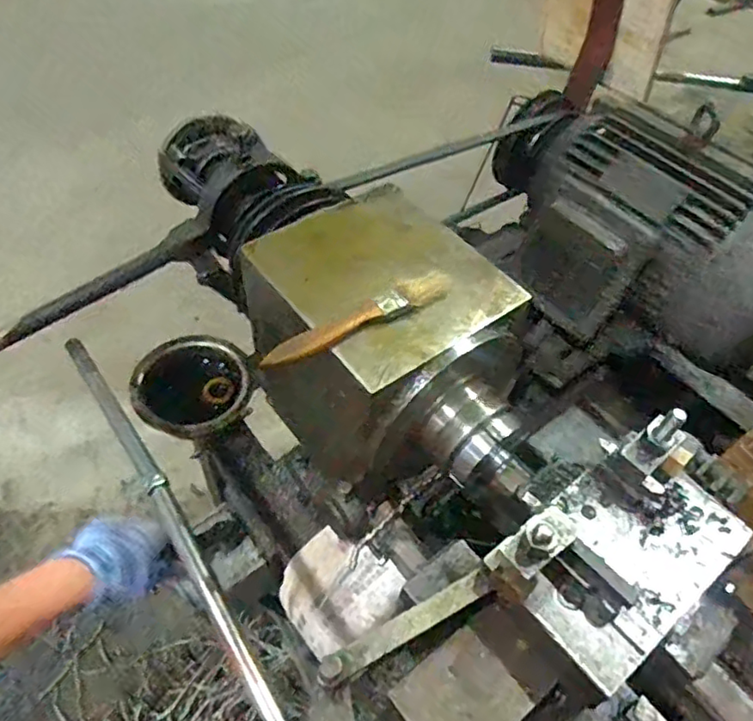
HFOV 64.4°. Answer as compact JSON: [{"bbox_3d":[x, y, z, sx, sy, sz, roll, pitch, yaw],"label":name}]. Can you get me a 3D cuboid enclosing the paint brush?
[{"bbox_3d":[-0.009,-0.030,0.421,0.146,0.016,0.022,-25,58,-22],"label":"paint brush"}]

